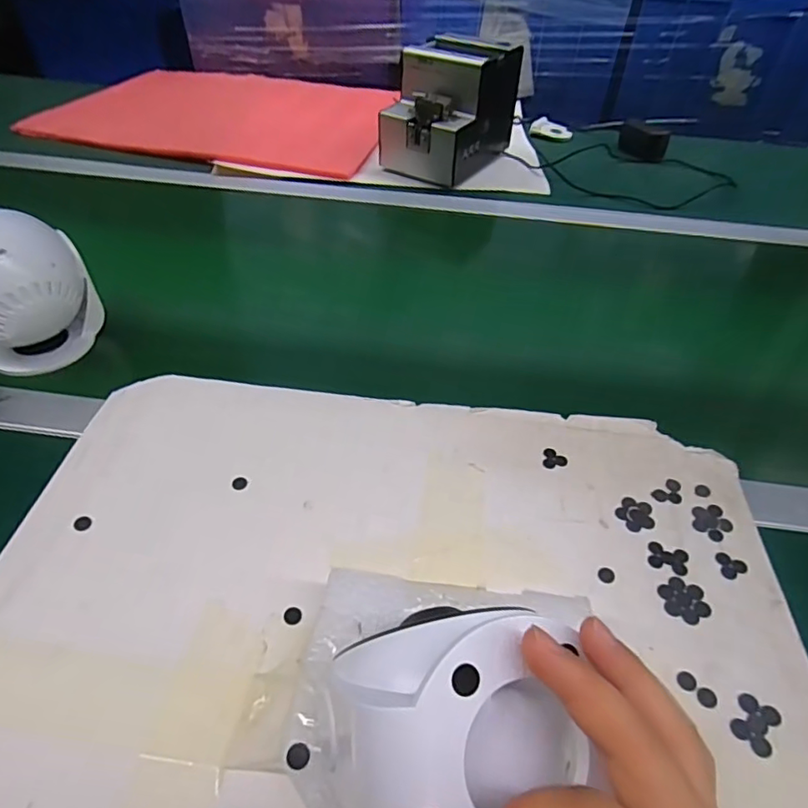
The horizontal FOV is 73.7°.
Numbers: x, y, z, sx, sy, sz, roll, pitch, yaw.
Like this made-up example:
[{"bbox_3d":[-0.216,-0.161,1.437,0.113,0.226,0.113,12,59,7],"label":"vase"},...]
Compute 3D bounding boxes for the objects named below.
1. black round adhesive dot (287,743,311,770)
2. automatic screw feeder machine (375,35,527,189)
[{"bbox_3d":[-0.047,0.157,0.241,0.010,0.004,0.010,1,44,-1],"label":"black round adhesive dot"},{"bbox_3d":[0.065,-0.419,0.774,0.124,0.149,0.178,25,49,22],"label":"automatic screw feeder machine"}]

